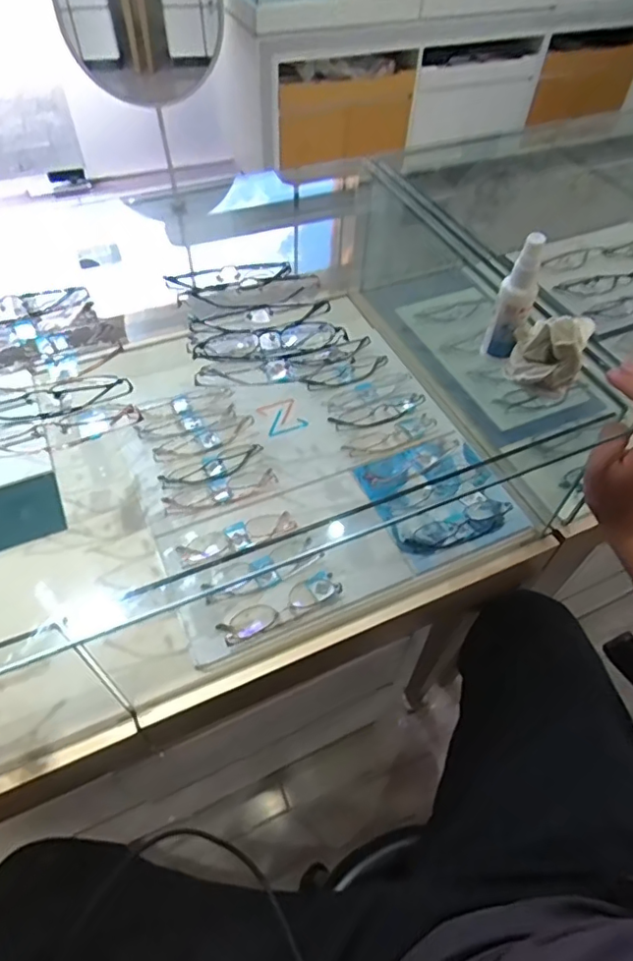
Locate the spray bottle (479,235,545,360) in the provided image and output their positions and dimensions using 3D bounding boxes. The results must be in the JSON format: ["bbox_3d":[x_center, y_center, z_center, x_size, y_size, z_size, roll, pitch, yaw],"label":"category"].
[{"bbox_3d":[0.170,-0.154,0.473,0.029,0.111,0.022,21,54,13],"label":"spray bottle"}]

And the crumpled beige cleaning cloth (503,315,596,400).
[{"bbox_3d":[0.199,-0.112,0.475,0.059,0.078,0.040,26,55,17],"label":"crumpled beige cleaning cloth"}]

